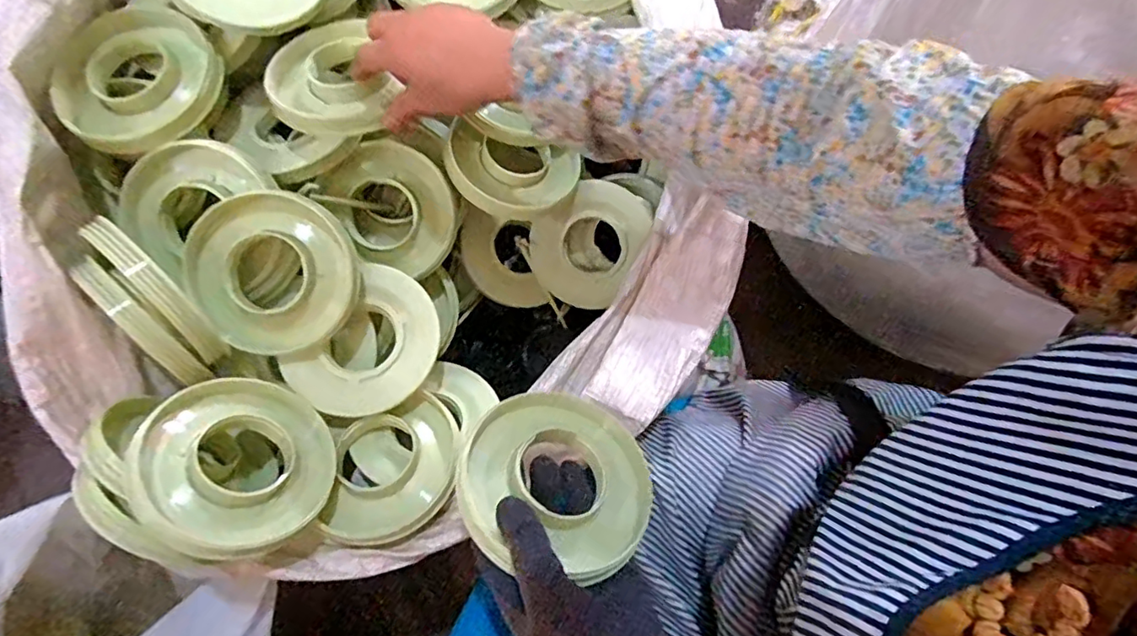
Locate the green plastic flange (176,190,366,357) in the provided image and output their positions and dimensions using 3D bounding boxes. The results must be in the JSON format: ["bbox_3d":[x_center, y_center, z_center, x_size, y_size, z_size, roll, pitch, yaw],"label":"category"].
[{"bbox_3d":[-0.234,-0.037,0.454,0.121,0.022,0.125,-2,96,-22],"label":"green plastic flange"}]

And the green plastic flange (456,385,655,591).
[{"bbox_3d":[-0.011,0.109,0.382,0.135,0.036,0.128,8,35,-5],"label":"green plastic flange"}]

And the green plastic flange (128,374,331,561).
[{"bbox_3d":[-0.237,0.103,0.407,0.125,0.018,0.126,26,40,-24],"label":"green plastic flange"}]

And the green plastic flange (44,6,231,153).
[{"bbox_3d":[-0.351,-0.194,0.463,0.109,0.038,0.132,31,75,11],"label":"green plastic flange"}]

